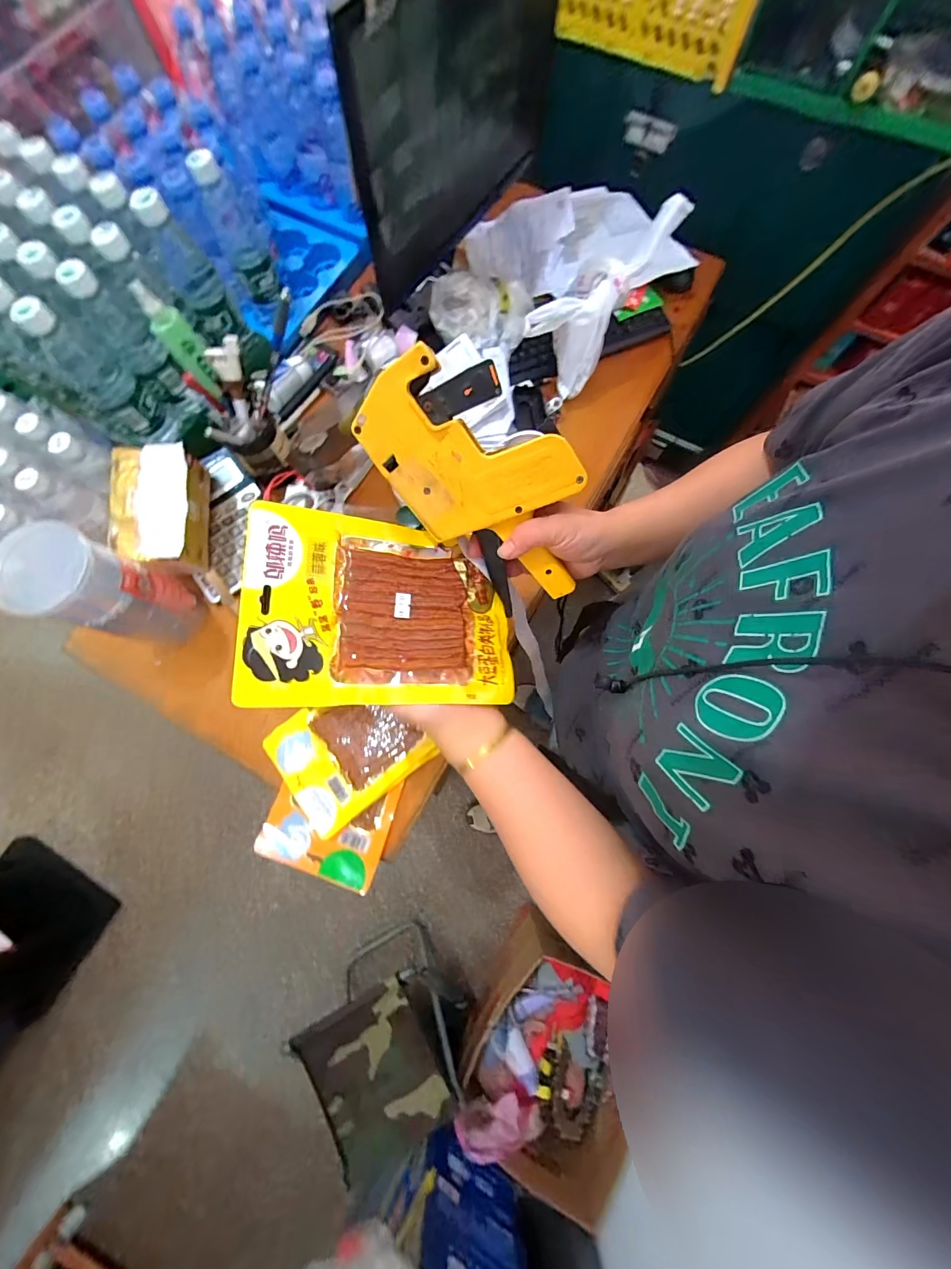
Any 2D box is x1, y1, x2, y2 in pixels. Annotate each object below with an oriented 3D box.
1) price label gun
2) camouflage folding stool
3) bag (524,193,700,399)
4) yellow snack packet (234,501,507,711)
[{"bbox_3d":[0.009,-0.125,0.337,0.204,0.048,0.120,27,118,-13],"label":"price label gun"},{"bbox_3d":[-0.200,0.959,1.004,0.300,0.296,0.285,-30,78,-6],"label":"camouflage folding stool"},{"bbox_3d":[0.199,-0.510,0.619,0.255,0.162,0.094,-43,80,-8],"label":"bag"},{"bbox_3d":[-0.075,-0.021,0.342,0.214,0.010,0.155,2,81,-16],"label":"yellow snack packet"}]

